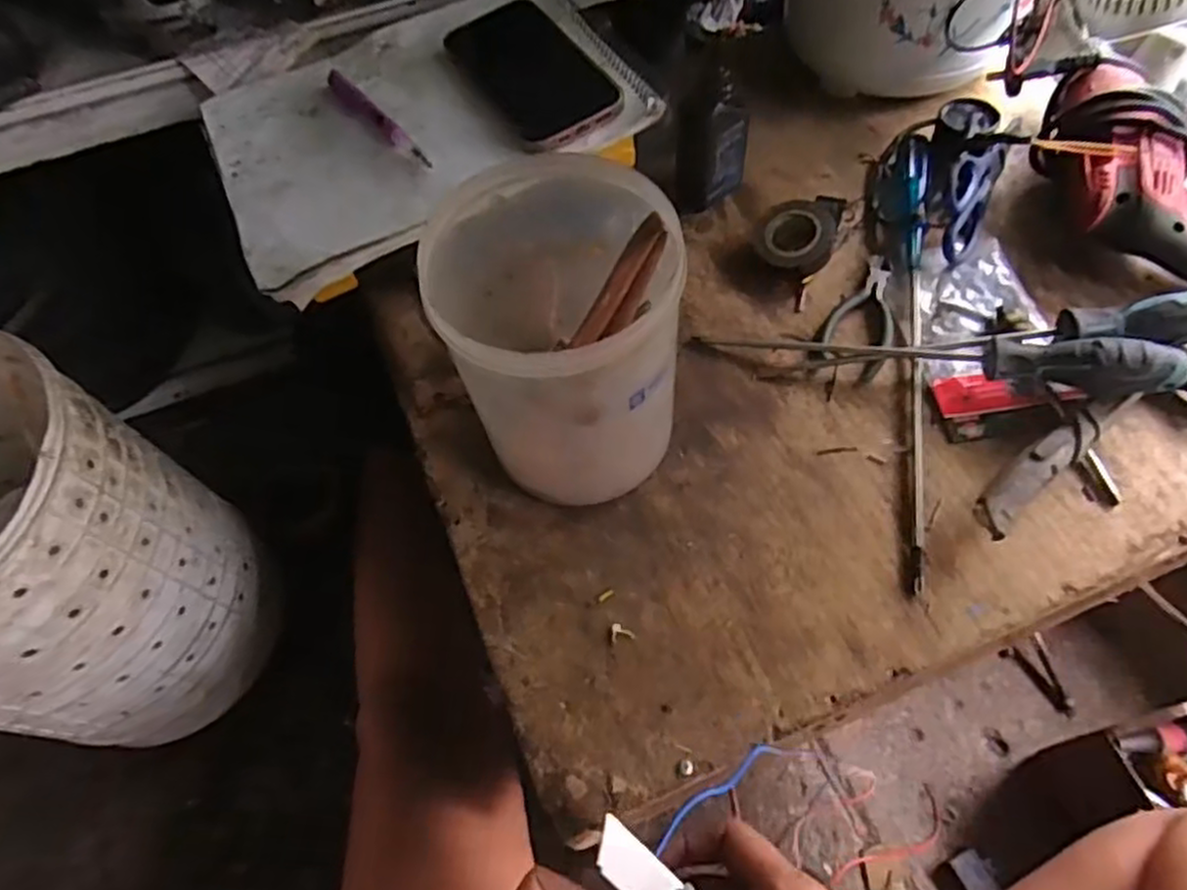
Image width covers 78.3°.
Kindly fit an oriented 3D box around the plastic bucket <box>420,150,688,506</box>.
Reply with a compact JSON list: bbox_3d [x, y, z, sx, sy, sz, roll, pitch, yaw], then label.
[{"bbox_3d":[-0.018,-0.057,0.445,0.131,0.178,0.145,-23,60,-9],"label":"plastic bucket"}]

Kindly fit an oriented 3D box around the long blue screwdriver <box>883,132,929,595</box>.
[{"bbox_3d":[0.228,-0.090,0.529,0.028,0.029,0.397,8,60,9],"label":"long blue screwdriver"}]

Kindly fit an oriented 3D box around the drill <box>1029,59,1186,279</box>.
[{"bbox_3d":[0.404,-0.182,0.536,0.121,0.075,0.245,-17,60,-6],"label":"drill"}]

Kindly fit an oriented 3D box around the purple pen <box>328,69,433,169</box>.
[{"bbox_3d":[-0.162,-0.244,0.547,0.015,0.009,0.145,-36,63,-16],"label":"purple pen"}]

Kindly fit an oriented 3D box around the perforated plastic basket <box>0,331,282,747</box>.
[{"bbox_3d":[-0.460,0.118,0.628,0.252,0.381,0.239,18,63,15],"label":"perforated plastic basket"}]

